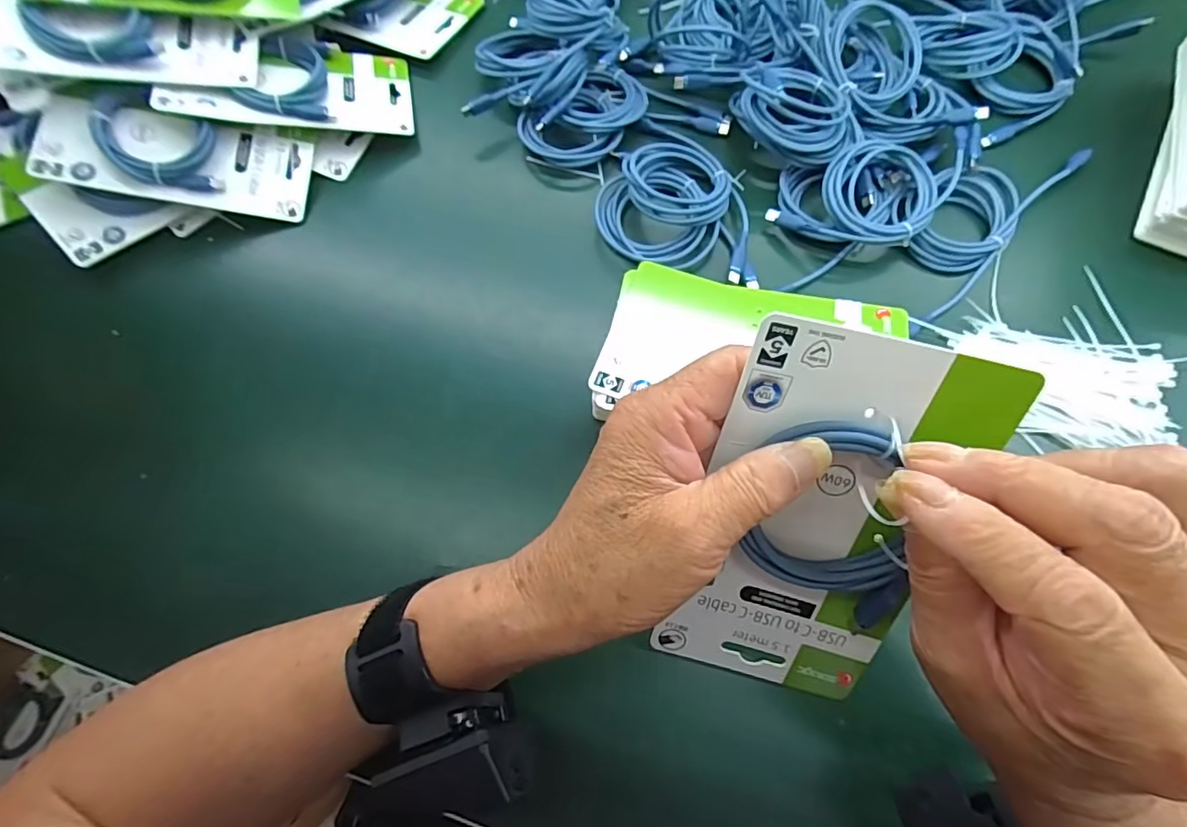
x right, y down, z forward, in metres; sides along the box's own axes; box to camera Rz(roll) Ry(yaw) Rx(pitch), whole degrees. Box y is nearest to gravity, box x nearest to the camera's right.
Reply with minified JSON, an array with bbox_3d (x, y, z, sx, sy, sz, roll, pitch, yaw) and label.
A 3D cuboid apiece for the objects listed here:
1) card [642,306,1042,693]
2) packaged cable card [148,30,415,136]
[{"bbox_3d":[0.096,0.054,0.228,0.099,0.178,0.020,10,26,6],"label":"card"},{"bbox_3d":[-0.241,-0.266,0.436,0.178,0.027,0.094,-5,67,-26],"label":"packaged cable card"}]

